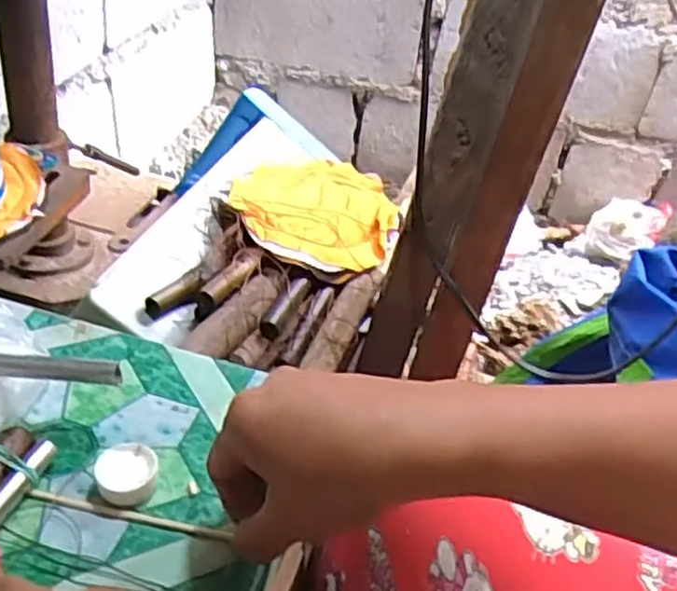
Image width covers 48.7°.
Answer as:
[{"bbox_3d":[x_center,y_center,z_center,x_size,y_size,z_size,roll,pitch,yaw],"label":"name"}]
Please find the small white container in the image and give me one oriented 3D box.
[{"bbox_3d":[-0.108,0.092,0.382,0.030,0.013,0.034,2,37,-7],"label":"small white container"}]

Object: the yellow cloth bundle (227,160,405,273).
[{"bbox_3d":[-0.021,-0.085,0.722,0.157,0.038,0.167,4,36,-3],"label":"yellow cloth bundle"}]

